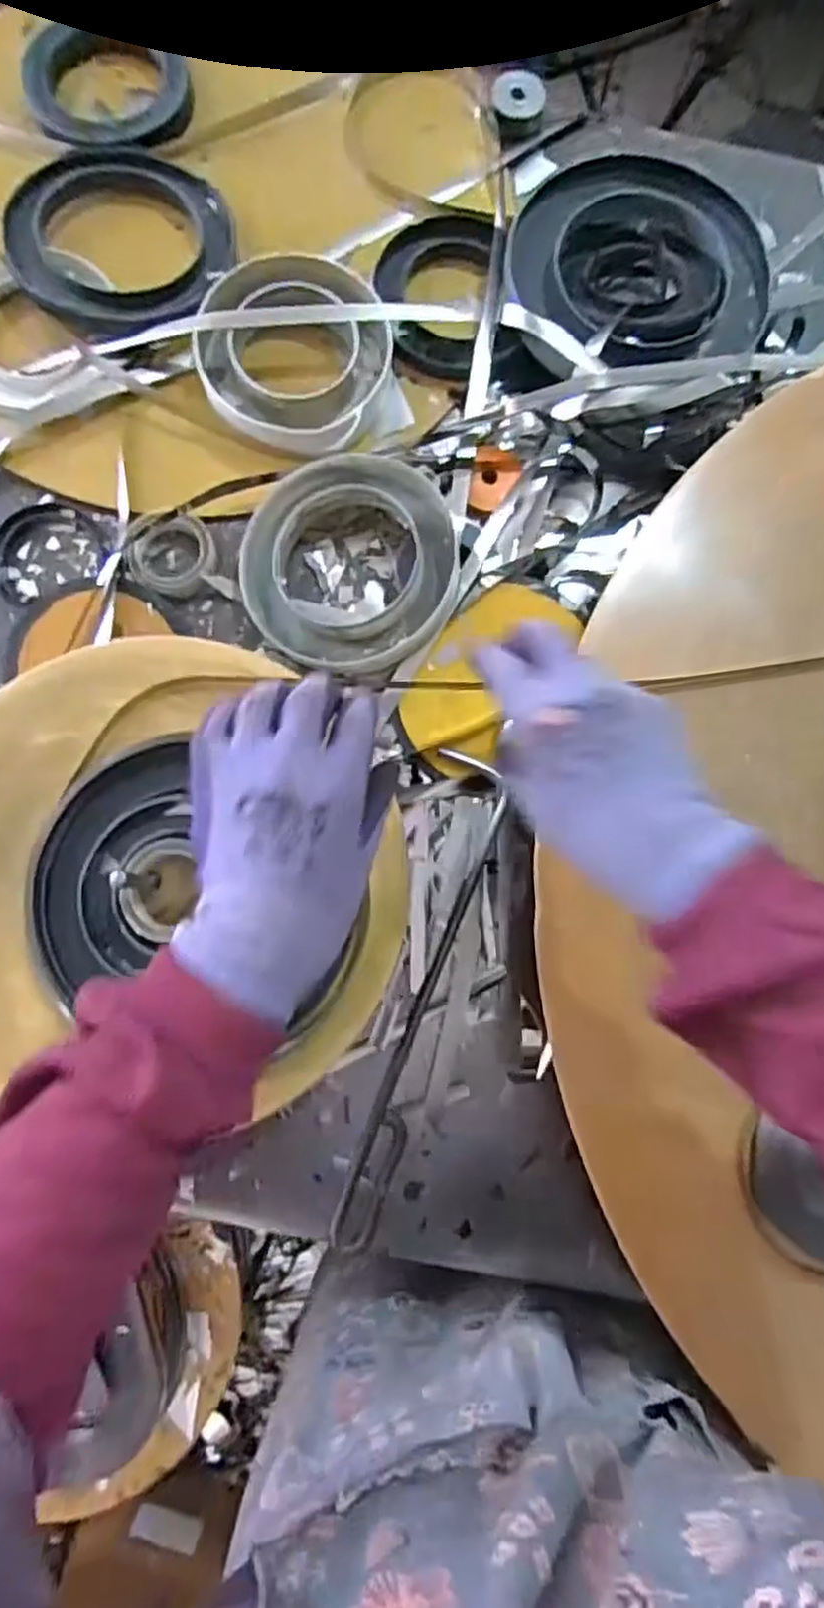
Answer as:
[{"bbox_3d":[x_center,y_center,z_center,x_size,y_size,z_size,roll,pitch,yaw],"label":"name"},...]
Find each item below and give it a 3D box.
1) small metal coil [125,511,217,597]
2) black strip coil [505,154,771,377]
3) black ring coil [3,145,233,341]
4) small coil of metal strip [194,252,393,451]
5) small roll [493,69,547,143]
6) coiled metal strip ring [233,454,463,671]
[{"bbox_3d":[-0.164,-0.172,0.498,0.056,0.020,0.054,0,82,-2],"label":"small metal coil"},{"bbox_3d":[0.163,-0.393,0.529,0.181,0.025,0.153,-14,83,-4],"label":"black strip coil"},{"bbox_3d":[-0.212,-0.401,0.521,0.137,0.031,0.146,0,82,-2],"label":"black ring coil"},{"bbox_3d":[-0.083,-0.318,0.516,0.133,0.035,0.121,-2,82,-3],"label":"small coil of metal strip"},{"bbox_3d":[0.083,-0.543,0.568,0.039,0.022,0.039,0,82,-2],"label":"small roll"},{"bbox_3d":[-0.043,-0.163,0.494,0.143,0.034,0.139,0,82,-2],"label":"coiled metal strip ring"}]

